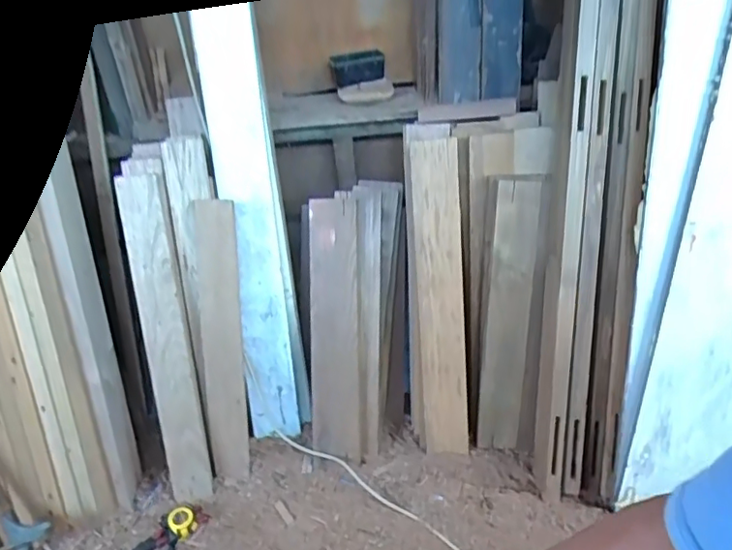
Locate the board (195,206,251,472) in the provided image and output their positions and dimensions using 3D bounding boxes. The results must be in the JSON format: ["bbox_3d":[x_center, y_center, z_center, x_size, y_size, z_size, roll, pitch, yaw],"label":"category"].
[{"bbox_3d":[-0.348,0.165,1.412,0.098,0.682,0.027,-6,14,-17],"label":"board"}]

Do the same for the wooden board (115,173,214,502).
[{"bbox_3d":[-0.472,0.161,1.375,0.112,0.782,0.041,-7,11,-4],"label":"wooden board"}]

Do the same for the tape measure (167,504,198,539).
[{"bbox_3d":[-0.430,0.575,1.365,0.058,0.033,0.080,-24,39,-26],"label":"tape measure"}]

